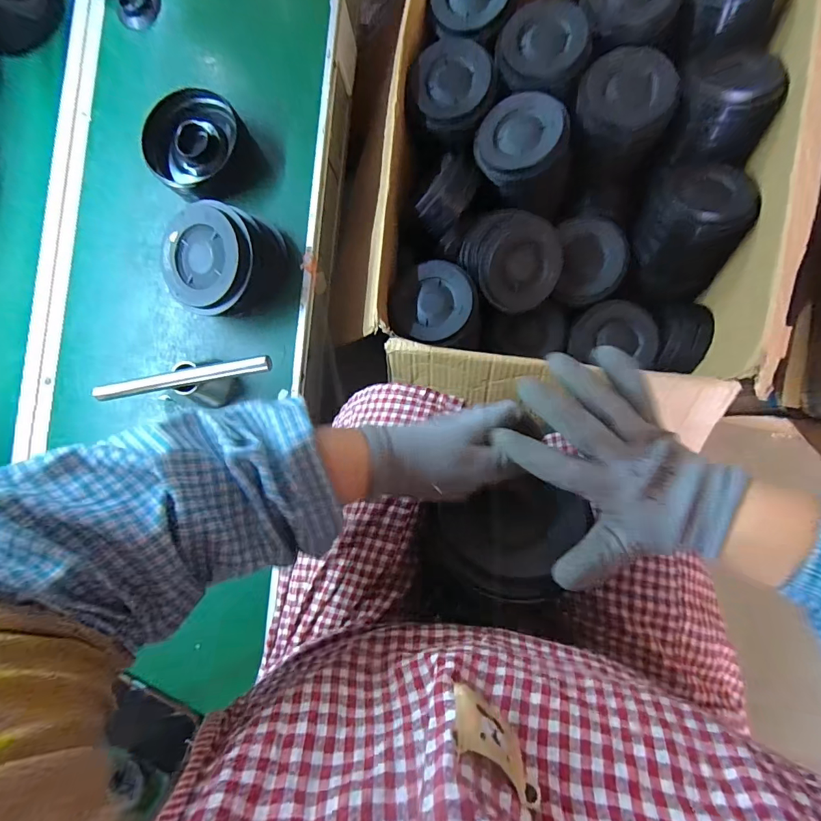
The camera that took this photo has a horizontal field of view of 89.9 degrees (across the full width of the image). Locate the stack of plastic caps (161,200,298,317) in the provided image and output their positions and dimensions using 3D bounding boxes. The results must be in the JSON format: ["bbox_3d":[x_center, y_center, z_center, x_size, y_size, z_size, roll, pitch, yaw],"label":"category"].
[{"bbox_3d":[-0.219,-0.167,0.481,0.137,0.077,0.117,3,85,8],"label":"stack of plastic caps"}]

